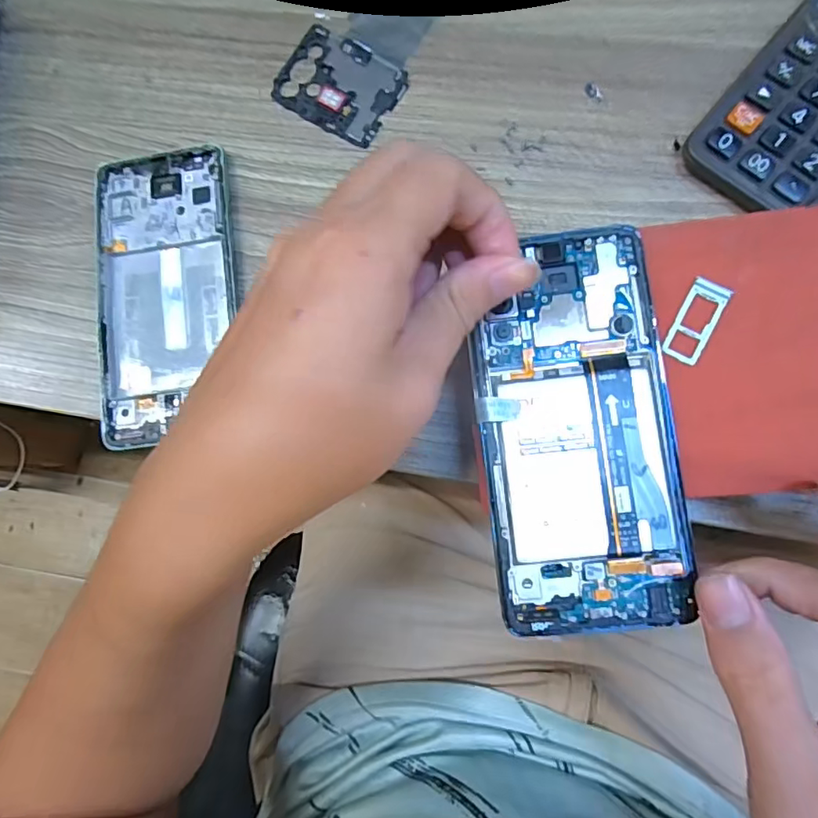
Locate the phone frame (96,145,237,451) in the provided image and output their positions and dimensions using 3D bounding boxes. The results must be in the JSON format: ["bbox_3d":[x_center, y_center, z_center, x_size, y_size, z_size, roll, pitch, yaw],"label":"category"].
[{"bbox_3d":[-0.126,-0.061,0.281,0.070,0.009,0.154,-7,81,4],"label":"phone frame"}]

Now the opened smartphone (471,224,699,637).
[{"bbox_3d":[0.067,0.006,0.215,0.075,0.006,0.156,-1,83,5],"label":"opened smartphone"}]

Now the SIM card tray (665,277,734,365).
[{"bbox_3d":[0.119,-0.036,0.219,0.015,0.004,0.035,26,86,8],"label":"SIM card tray"}]

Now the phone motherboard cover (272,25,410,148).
[{"bbox_3d":[-0.038,-0.176,0.292,0.064,0.005,0.050,32,86,9],"label":"phone motherboard cover"}]

